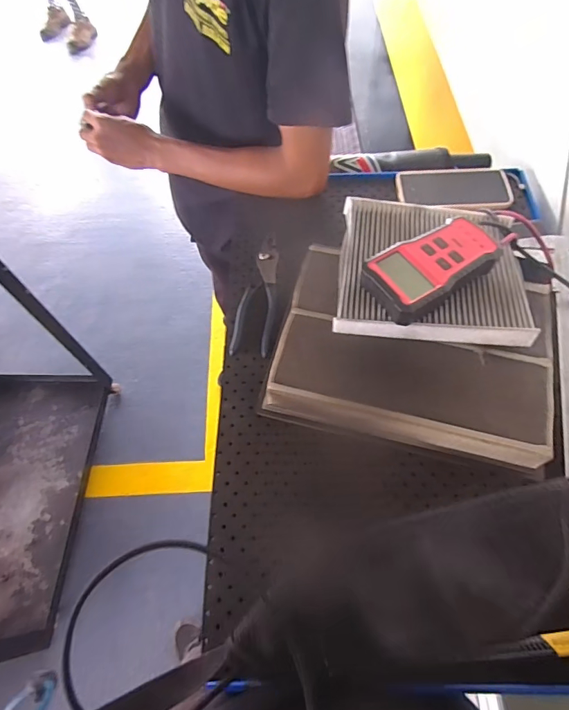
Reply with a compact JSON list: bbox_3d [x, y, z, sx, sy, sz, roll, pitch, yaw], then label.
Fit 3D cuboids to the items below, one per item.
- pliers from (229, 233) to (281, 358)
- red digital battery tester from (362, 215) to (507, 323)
[{"bbox_3d":[-0.034,-0.090,0.584,0.049,0.010,0.198,6,62,5],"label":"pliers"},{"bbox_3d":[0.162,-0.094,0.471,0.145,0.038,0.080,-26,64,-12],"label":"red digital battery tester"}]

